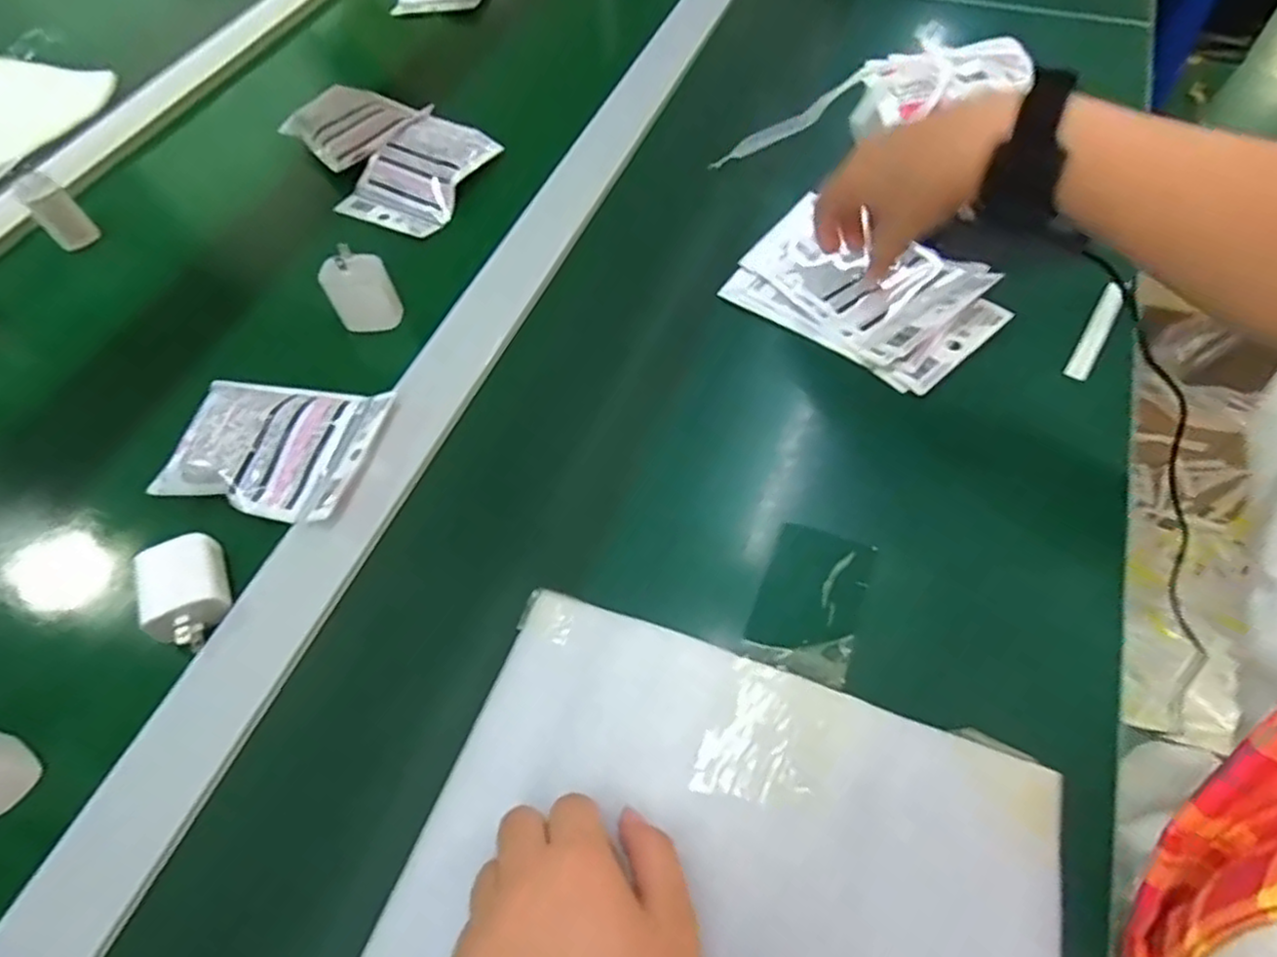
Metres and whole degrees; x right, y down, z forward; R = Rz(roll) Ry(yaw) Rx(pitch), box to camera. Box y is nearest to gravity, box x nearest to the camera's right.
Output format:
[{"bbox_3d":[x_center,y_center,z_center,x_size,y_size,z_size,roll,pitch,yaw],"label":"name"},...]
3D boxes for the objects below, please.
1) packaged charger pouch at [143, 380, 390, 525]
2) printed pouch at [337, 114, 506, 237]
[{"bbox_3d":[-0.230,-0.023,0.433,0.121,0.018,0.093,11,62,8],"label":"packaged charger pouch"},{"bbox_3d":[-0.192,-0.264,0.585,0.097,0.032,0.115,21,64,13],"label":"printed pouch"}]

